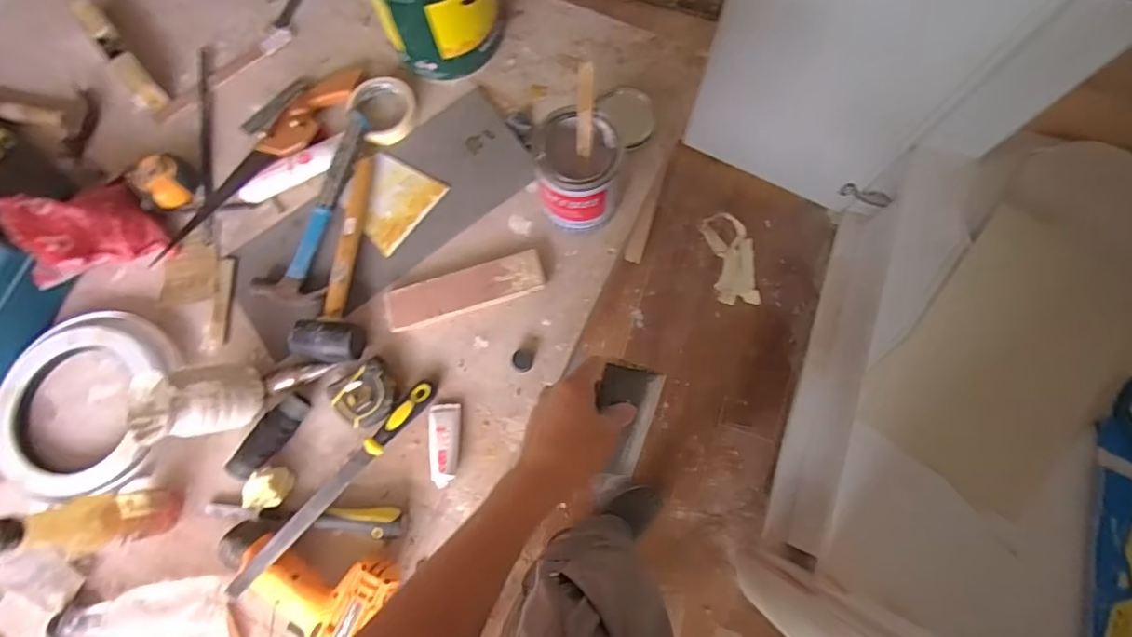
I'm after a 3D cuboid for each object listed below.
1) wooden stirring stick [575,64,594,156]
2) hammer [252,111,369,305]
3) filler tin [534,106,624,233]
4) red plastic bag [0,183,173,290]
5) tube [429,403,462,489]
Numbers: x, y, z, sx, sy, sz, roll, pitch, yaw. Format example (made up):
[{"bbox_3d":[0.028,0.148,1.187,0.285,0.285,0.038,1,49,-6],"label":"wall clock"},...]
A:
[{"bbox_3d":[0.022,-0.236,0.623,0.017,0.007,0.099,6,113,8],"label":"wooden stirring stick"},{"bbox_3d":[-0.334,-0.150,0.723,0.095,0.040,0.266,12,76,4],"label":"hammer"},{"bbox_3d":[0.016,-0.176,0.683,0.104,0.124,0.104,0,76,1],"label":"filler tin"},{"bbox_3d":[-0.606,-0.110,0.690,0.128,0.100,0.114,-42,78,-9],"label":"red plastic bag"},{"bbox_3d":[-0.147,0.150,0.658,0.037,0.023,0.097,-2,76,1],"label":"tube"}]

